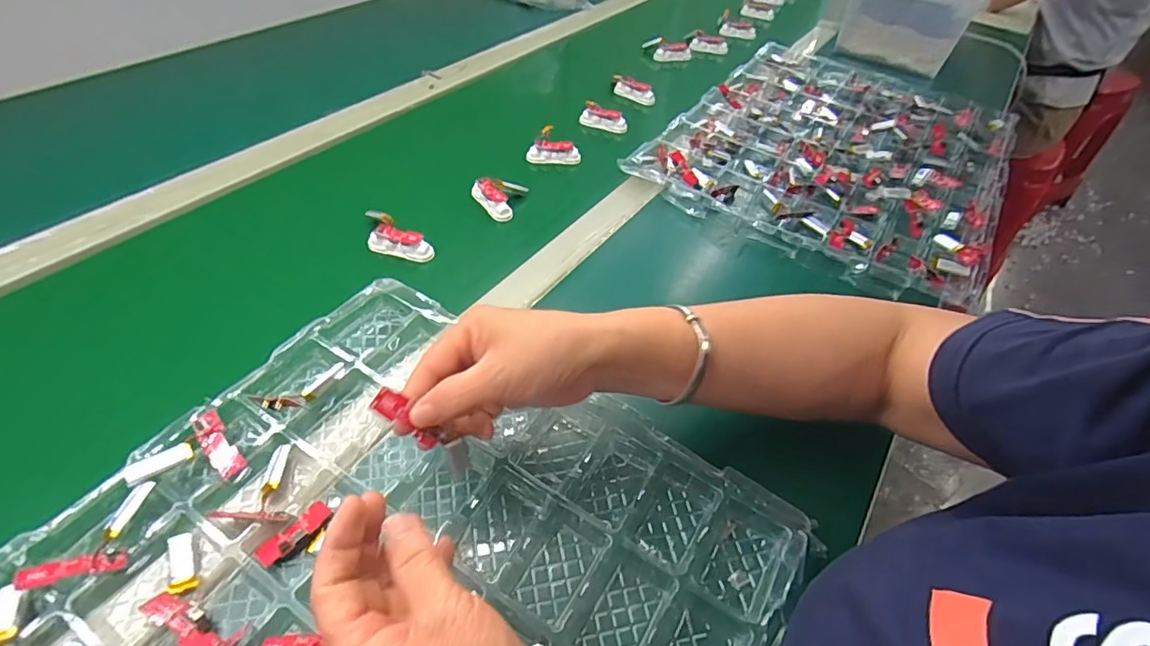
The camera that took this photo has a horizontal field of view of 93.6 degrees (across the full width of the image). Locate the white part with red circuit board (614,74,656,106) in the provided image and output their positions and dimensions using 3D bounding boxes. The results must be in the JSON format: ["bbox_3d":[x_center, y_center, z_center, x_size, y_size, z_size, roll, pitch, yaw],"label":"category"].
[{"bbox_3d":[0.083,-0.329,0.762,0.065,0.029,0.013,23,50,15],"label":"white part with red circuit board"}]

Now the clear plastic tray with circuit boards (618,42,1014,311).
[{"bbox_3d":[0.341,-0.228,0.689,0.371,0.035,0.509,29,52,20],"label":"clear plastic tray with circuit boards"}]

